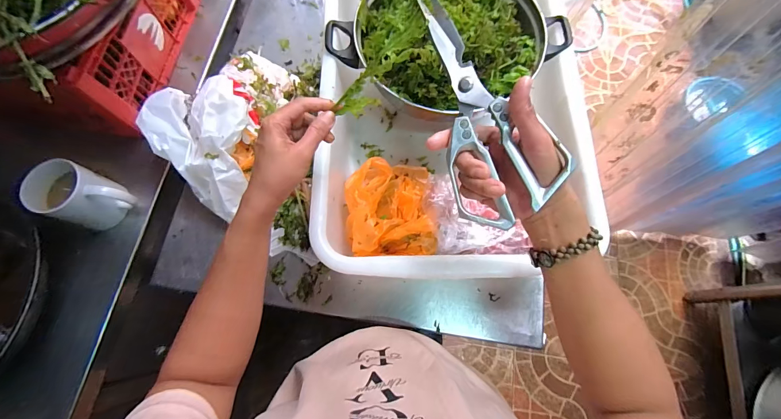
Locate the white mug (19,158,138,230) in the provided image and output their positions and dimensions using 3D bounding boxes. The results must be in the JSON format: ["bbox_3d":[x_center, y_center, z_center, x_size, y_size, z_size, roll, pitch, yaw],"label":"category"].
[{"bbox_3d":[-0.451,-0.016,0.505,0.109,0.086,0.079,21,74,6],"label":"white mug"}]

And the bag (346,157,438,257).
[{"bbox_3d":[0.001,0.001,0.508,0.125,0.084,0.148,-2,73,0],"label":"bag"}]

